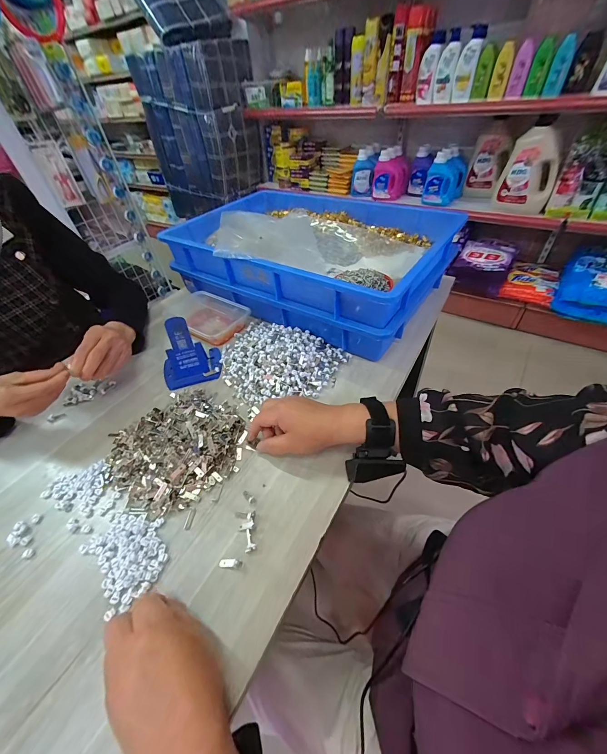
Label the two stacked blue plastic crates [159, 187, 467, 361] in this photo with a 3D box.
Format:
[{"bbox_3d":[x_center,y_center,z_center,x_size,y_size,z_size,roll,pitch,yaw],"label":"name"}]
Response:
[{"bbox_3d":[0.006,-0.275,0.669,0.546,0.138,0.374,23,52,26],"label":"two stacked blue plastic crates"}]

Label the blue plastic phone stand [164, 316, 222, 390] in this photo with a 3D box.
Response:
[{"bbox_3d":[-0.201,-0.047,0.519,0.104,0.093,0.087,-21,47,-17],"label":"blue plastic phone stand"}]

